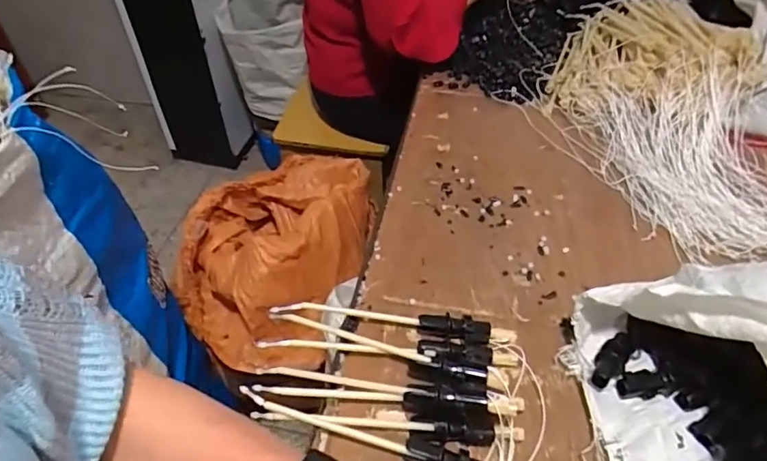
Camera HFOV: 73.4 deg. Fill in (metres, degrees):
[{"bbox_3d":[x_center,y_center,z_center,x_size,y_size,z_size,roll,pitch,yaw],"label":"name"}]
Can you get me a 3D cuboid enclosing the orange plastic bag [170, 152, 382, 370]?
[{"bbox_3d":[-0.168,0.025,0.871,0.358,0.202,0.271,-27,52,-24],"label":"orange plastic bag"}]

